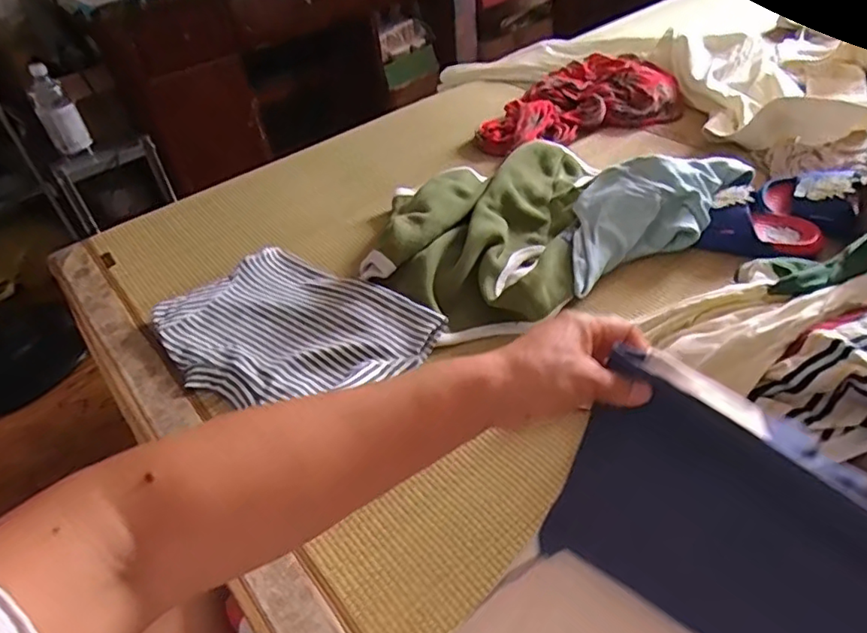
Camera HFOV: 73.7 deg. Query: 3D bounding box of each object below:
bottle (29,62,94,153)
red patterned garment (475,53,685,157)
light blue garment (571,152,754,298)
[{"bbox_3d":[-0.881,-0.477,1.353,0.081,0.195,0.066,-31,47,-24],"label":"bottle"},{"bbox_3d":[0.237,-0.383,1.029,0.371,0.050,0.223,-16,43,-10],"label":"red patterned garment"},{"bbox_3d":[0.269,-0.136,0.725,0.308,0.081,0.116,-24,45,-18],"label":"light blue garment"}]

